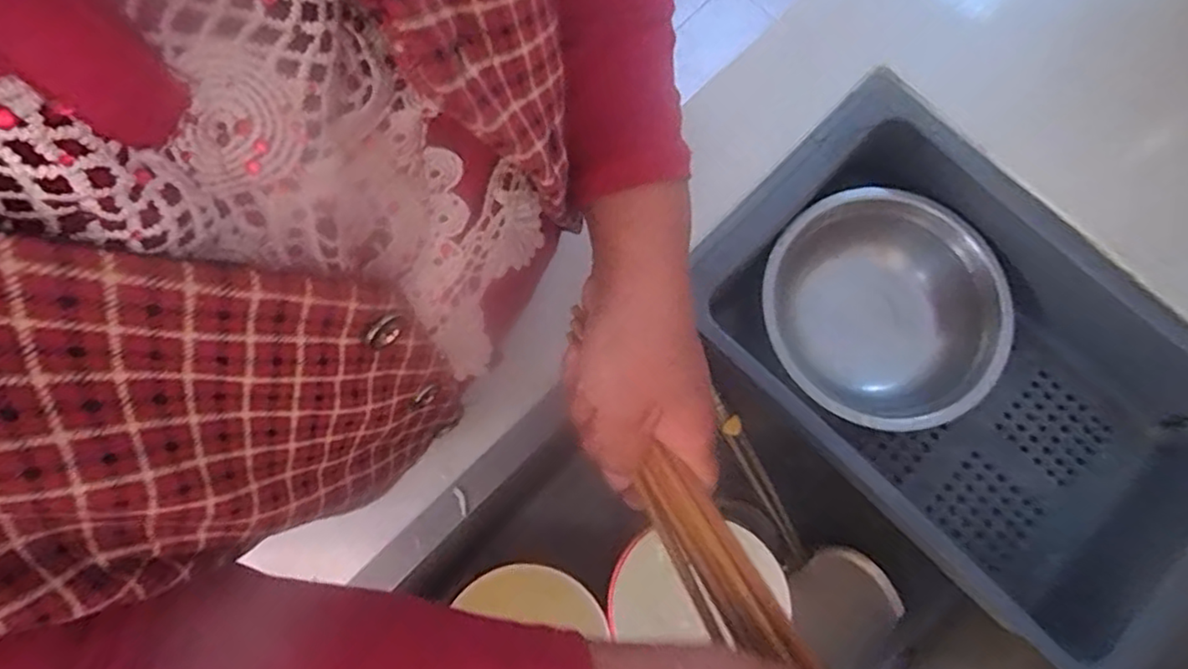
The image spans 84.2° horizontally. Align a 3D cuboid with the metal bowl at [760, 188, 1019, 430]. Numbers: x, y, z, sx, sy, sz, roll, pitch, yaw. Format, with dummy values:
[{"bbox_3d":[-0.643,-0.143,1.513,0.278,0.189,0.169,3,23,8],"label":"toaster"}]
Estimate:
[{"bbox_3d":[0.218,-0.014,0.528,0.178,0.081,0.178,0,77,-2],"label":"metal bowl"}]

